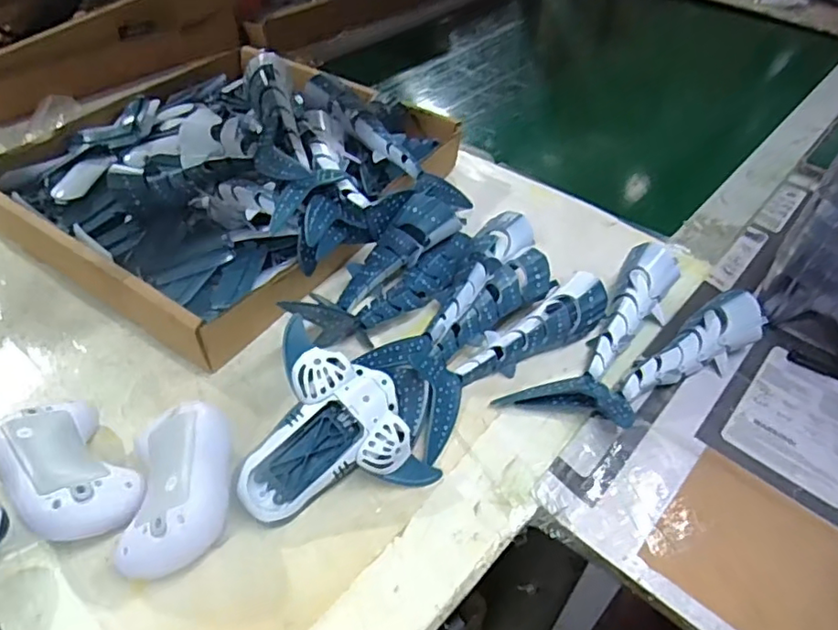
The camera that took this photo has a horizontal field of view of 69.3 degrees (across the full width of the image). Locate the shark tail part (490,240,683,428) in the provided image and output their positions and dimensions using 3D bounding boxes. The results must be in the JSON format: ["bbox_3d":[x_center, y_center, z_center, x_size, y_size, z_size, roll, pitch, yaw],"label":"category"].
[{"bbox_3d":[0.150,0.011,0.505,0.090,0.044,0.198,24,50,18],"label":"shark tail part"}]

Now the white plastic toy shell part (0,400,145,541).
[{"bbox_3d":[-0.232,0.100,0.397,0.070,0.026,0.109,-4,38,-43],"label":"white plastic toy shell part"}]

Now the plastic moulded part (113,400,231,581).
[{"bbox_3d":[-0.154,0.112,0.390,0.063,0.055,0.106,-5,47,-8],"label":"plastic moulded part"}]

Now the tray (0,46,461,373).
[{"bbox_3d":[-0.188,-0.172,0.615,0.430,0.119,0.380,29,52,23],"label":"tray"}]

